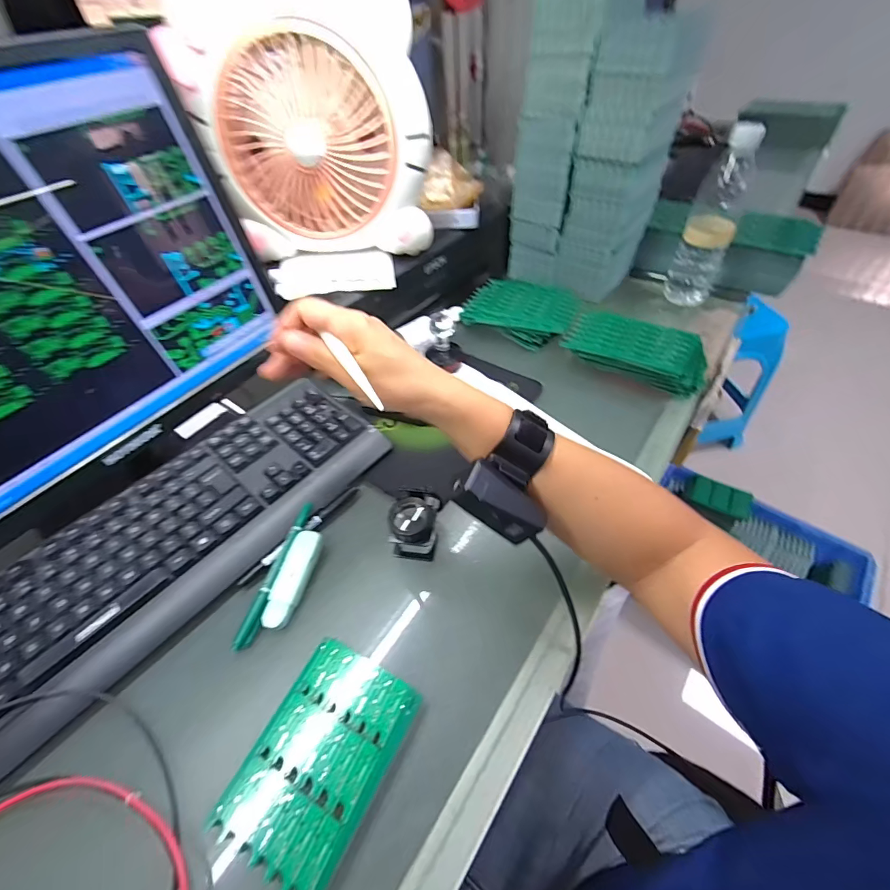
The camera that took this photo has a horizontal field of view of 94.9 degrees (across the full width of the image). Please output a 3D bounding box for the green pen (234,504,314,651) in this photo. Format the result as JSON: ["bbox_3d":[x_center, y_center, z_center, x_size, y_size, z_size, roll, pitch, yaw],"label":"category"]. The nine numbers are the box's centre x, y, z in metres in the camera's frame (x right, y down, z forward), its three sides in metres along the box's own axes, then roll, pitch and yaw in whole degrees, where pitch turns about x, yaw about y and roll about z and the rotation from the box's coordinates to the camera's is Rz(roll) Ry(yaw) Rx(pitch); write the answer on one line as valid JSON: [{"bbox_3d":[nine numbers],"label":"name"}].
[{"bbox_3d":[-0.157,0.117,0.387,0.014,0.013,0.141,8,50,12],"label":"green pen"}]

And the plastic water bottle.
[{"bbox_3d":[0.390,-0.314,0.603,0.058,0.241,0.056,-17,50,-10],"label":"plastic water bottle"}]

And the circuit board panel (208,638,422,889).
[{"bbox_3d":[-0.087,0.216,0.289,0.090,0.007,0.126,19,53,23],"label":"circuit board panel"}]

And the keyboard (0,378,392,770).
[{"bbox_3d":[-0.265,0.085,0.400,0.155,0.020,0.432,36,60,22],"label":"keyboard"}]

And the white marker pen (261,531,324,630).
[{"bbox_3d":[-0.140,0.123,0.379,0.028,0.020,0.089,7,50,11],"label":"white marker pen"}]

